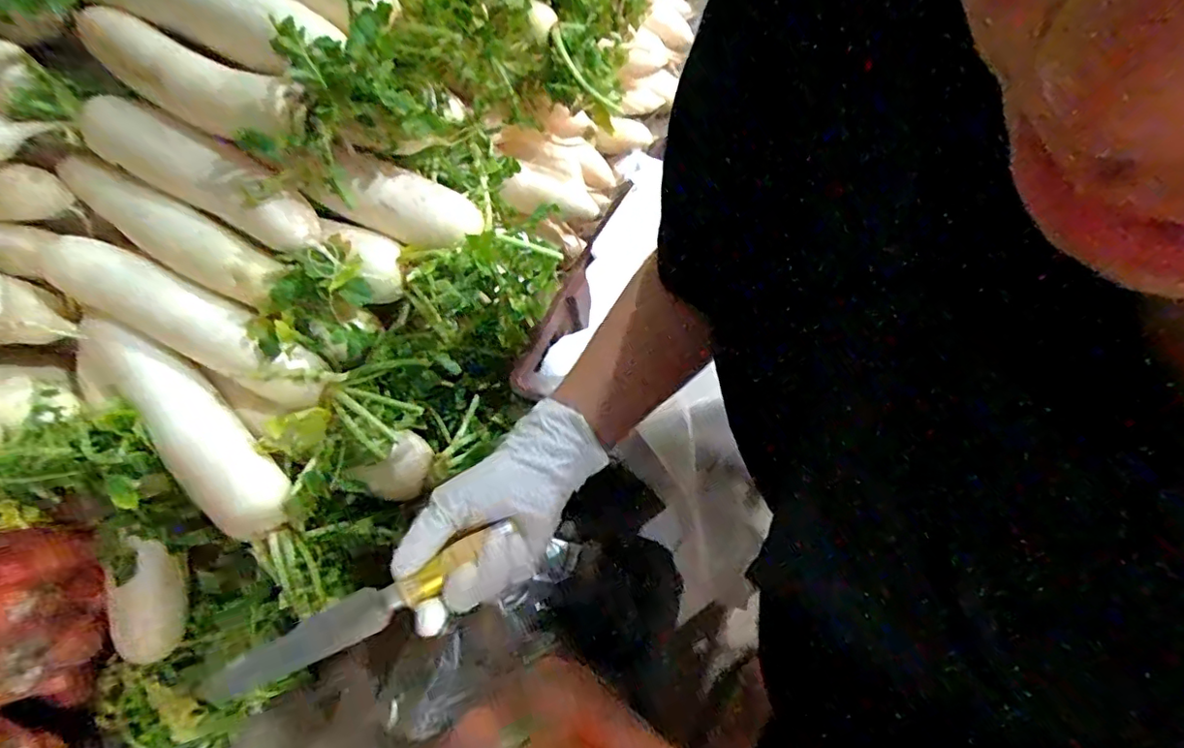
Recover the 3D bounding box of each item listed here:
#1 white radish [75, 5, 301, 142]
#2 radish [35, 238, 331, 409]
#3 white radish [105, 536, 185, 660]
[{"bbox_3d":[-0.331,-0.240,0.478,0.222,0.060,0.050,22,61,15],"label":"white radish"},{"bbox_3d":[-0.363,-0.047,0.517,0.260,0.054,0.054,30,61,-8],"label":"radish"},{"bbox_3d":[-0.444,0.218,0.578,0.060,0.129,0.043,-5,14,-39],"label":"white radish"}]

